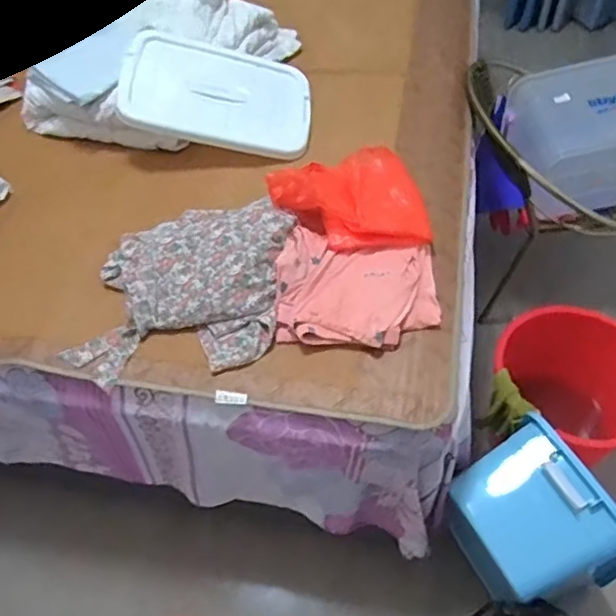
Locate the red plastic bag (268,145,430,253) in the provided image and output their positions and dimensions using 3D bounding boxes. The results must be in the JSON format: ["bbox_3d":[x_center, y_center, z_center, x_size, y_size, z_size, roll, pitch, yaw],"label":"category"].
[{"bbox_3d":[0.079,-0.216,1.112,0.277,0.139,0.225,2,52,2],"label":"red plastic bag"}]

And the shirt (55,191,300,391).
[{"bbox_3d":[-0.200,-0.053,1.012,0.322,0.098,0.327,1,52,2],"label":"shirt"}]

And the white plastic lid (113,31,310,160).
[{"bbox_3d":[-0.183,-0.452,1.267,0.384,0.019,0.268,10,63,-14],"label":"white plastic lid"}]

